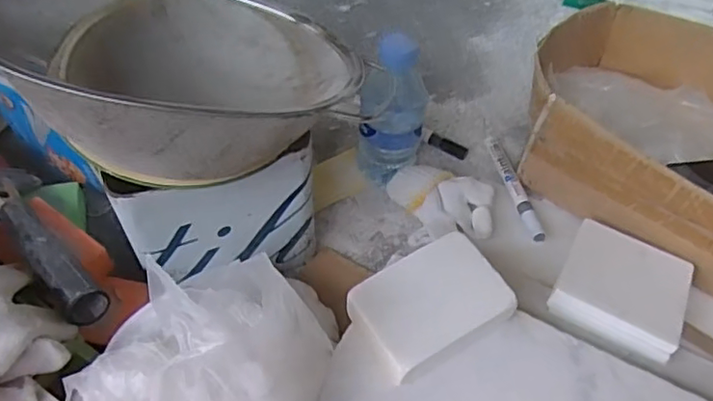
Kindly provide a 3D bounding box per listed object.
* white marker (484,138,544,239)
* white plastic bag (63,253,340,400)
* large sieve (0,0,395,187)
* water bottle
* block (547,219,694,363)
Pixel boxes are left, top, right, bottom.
[{"bbox_3d":[0.158,-0.015,0.610,0.016,0.018,0.142,-5,52,-9],"label":"white marker"},{"bbox_3d":[-0.101,0.118,0.385,0.132,0.120,0.157,22,53,13],"label":"white plastic bag"},{"bbox_3d":[-0.130,-0.076,0.407,0.247,0.090,0.232,33,35,23],"label":"large sieve"},{"bbox_3d":[0.034,-0.080,0.570,0.060,0.143,0.056,9,51,3],"label":"water bottle"},{"bbox_3d":[0.229,0.075,0.519,0.100,0.026,0.106,27,54,17],"label":"block"}]

